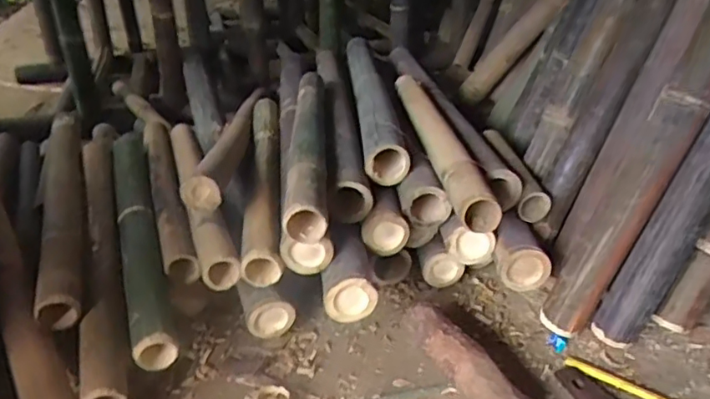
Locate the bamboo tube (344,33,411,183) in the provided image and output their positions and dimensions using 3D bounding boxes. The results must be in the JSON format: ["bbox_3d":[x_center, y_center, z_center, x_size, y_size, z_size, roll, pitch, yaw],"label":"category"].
[{"bbox_3d":[0.027,-0.217,1.236,0.078,0.073,0.685,-3,27,-4],"label":"bamboo tube"}]

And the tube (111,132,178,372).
[{"bbox_3d":[-0.373,0.042,0.994,0.064,0.072,0.655,-10,29,-19],"label":"tube"}]

